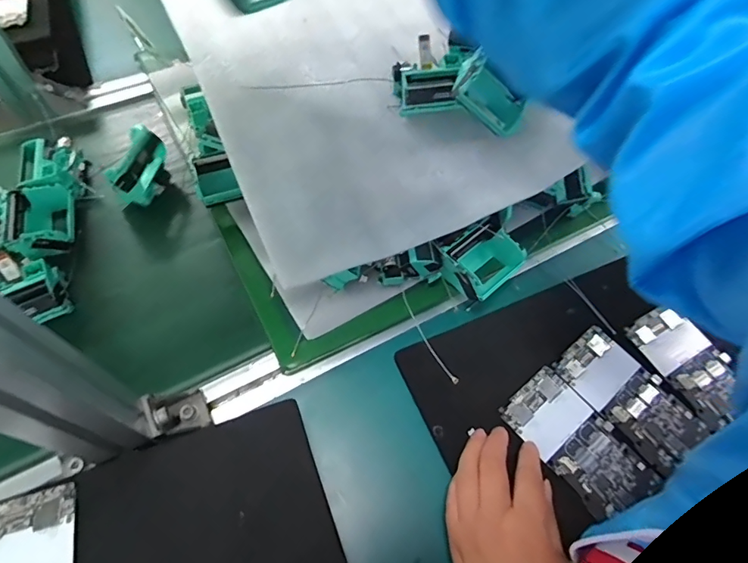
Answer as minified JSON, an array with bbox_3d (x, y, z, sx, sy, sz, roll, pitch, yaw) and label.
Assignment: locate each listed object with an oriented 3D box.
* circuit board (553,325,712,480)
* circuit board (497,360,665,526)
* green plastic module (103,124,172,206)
[{"bbox_3d":[0.225,0.100,0.416,0.066,0.004,0.121,-35,67,-21],"label":"circuit board"},{"bbox_3d":[0.170,0.135,0.395,0.065,0.008,0.119,-35,67,-21],"label":"circuit board"},{"bbox_3d":[-0.250,-0.119,0.505,0.033,0.066,0.071,12,60,4],"label":"green plastic module"}]

